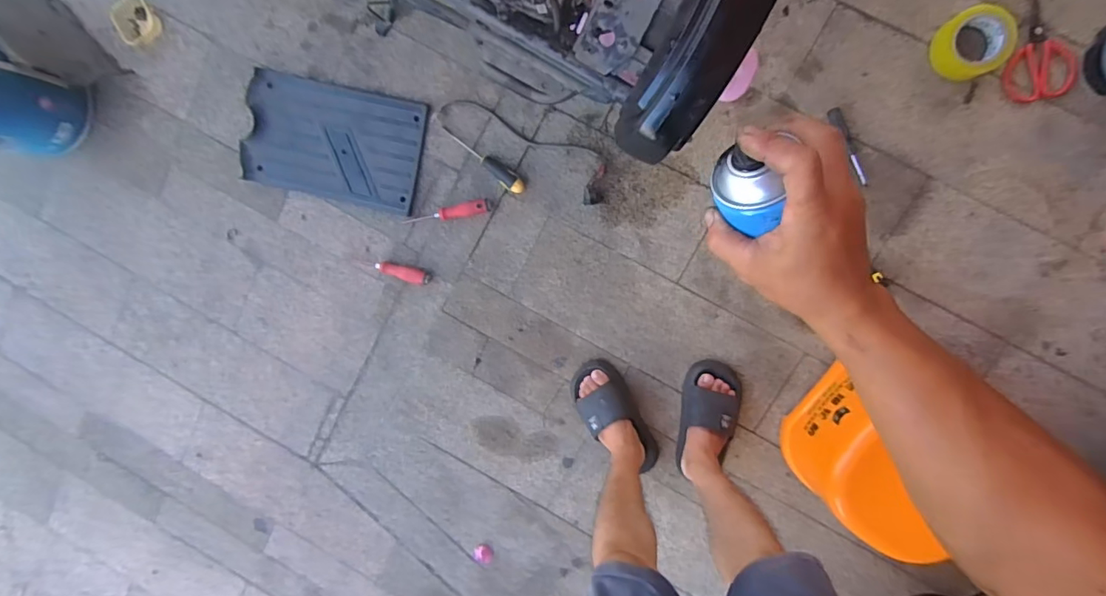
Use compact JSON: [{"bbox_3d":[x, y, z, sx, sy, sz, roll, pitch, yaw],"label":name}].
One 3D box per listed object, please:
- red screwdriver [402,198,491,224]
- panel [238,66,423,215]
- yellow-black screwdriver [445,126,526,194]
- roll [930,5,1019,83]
[{"bbox_3d":[-0.232,-0.182,1.110,0.200,0.032,0.031,-9,97,10],"label":"red screwdriver"},{"bbox_3d":[-0.486,-0.345,1.138,0.409,0.019,0.241,13,100,7],"label":"panel"},{"bbox_3d":[-0.144,-0.292,1.067,0.211,0.031,0.037,42,102,1],"label":"yellow-black screwdriver"},{"bbox_3d":[0.735,-0.446,0.897,0.113,0.049,0.111,1,98,9],"label":"roll"}]

